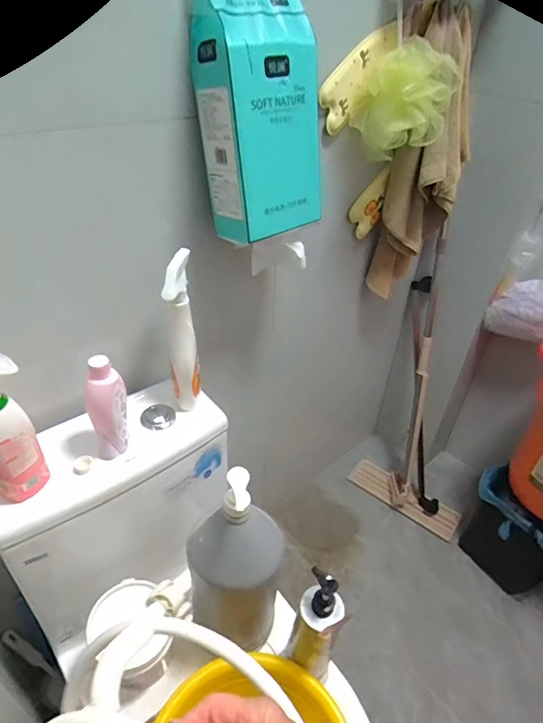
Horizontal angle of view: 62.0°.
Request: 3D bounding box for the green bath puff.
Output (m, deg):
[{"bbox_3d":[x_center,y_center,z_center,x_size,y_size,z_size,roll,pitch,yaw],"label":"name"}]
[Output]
[{"bbox_3d":[0.245,-0.478,0.833,0.147,0.170,0.165,22,41,22],"label":"green bath puff"}]

